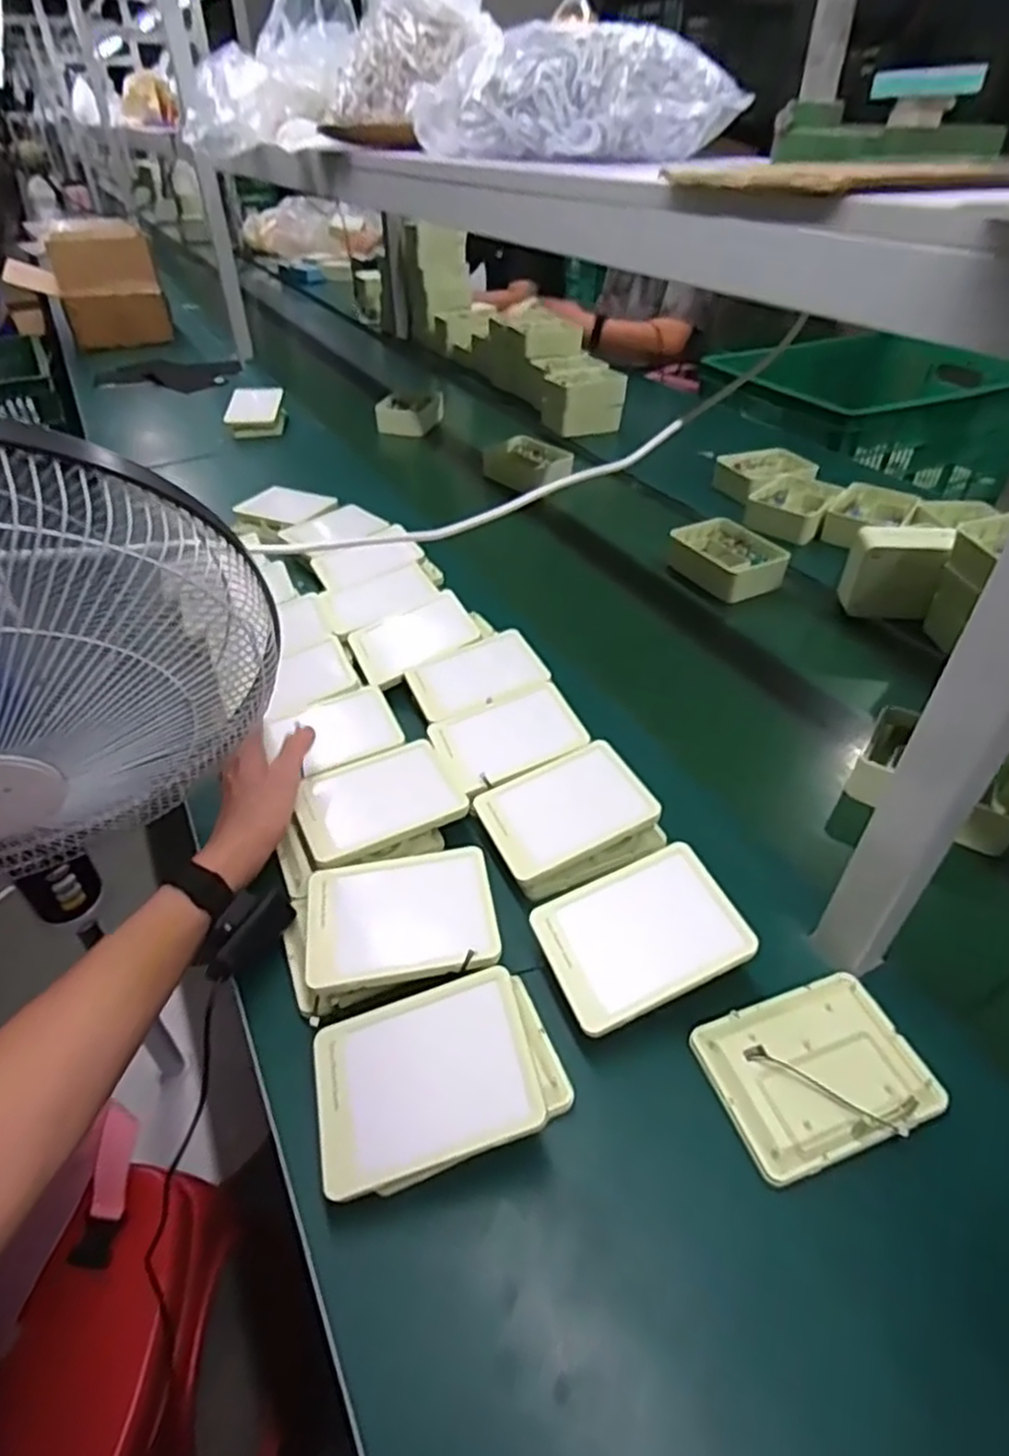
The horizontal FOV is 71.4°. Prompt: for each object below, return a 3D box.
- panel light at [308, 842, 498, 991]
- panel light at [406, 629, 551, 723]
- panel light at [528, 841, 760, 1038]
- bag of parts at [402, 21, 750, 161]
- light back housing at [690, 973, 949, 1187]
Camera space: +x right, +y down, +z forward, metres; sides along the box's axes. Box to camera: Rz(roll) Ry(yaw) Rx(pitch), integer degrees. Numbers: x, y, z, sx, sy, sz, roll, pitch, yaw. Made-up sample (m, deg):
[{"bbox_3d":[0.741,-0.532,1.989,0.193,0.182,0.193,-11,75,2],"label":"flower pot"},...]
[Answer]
[{"bbox_3d":[-0.077,0.137,0.523,0.135,0.014,0.105,-6,41,-6],"label":"panel light"},{"bbox_3d":[-0.030,-0.058,0.746,0.133,0.017,0.101,-16,43,-17],"label":"panel light"},{"bbox_3d":[0.099,0.148,0.511,0.140,0.014,0.103,-23,47,-8],"label":"panel light"},{"bbox_3d":[0.075,-0.704,0.787,0.303,0.095,0.230,31,50,31],"label":"bag of parts"},{"bbox_3d":[0.206,0.225,0.464,0.131,0.010,0.099,-14,45,-11],"label":"light back housing"}]

